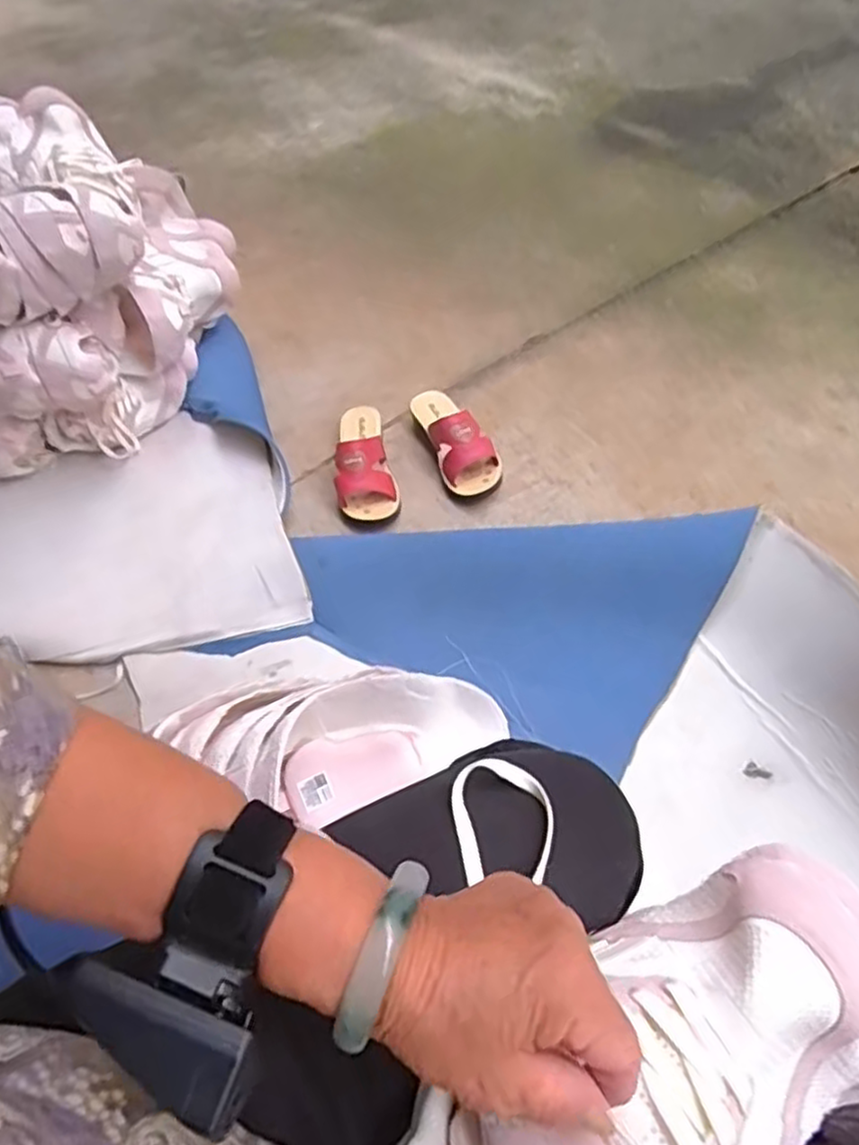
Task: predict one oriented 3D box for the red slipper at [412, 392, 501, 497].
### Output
[{"bbox_3d":[0.038,-0.208,1.066,0.083,0.075,0.215,-16,52,-8],"label":"red slipper"}]

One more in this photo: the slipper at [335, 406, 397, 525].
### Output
[{"bbox_3d":[-0.103,-0.173,1.063,0.085,0.068,0.219,-11,52,-4],"label":"slipper"}]

